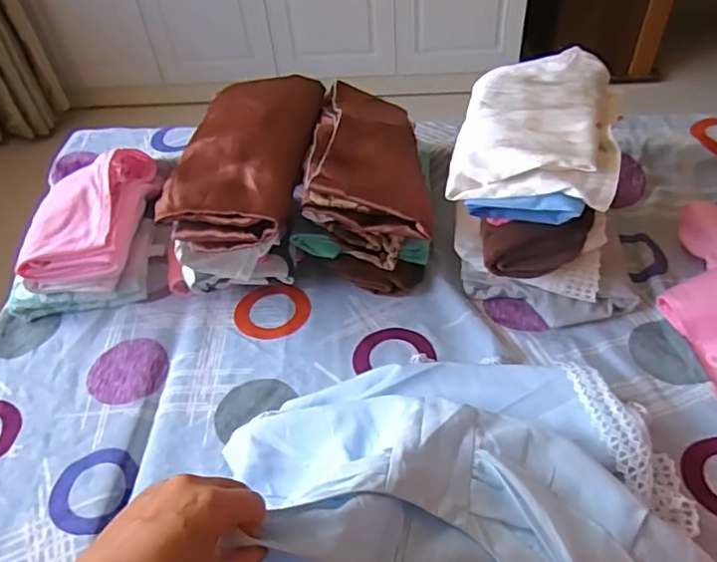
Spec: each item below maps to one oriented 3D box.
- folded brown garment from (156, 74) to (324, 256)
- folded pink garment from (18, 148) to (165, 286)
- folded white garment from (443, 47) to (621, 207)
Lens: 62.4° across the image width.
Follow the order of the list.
[{"bbox_3d":[-0.134,-0.168,0.736,0.156,0.062,0.295,6,48,11],"label":"folded brown garment"},{"bbox_3d":[-0.362,-0.108,0.813,0.122,0.079,0.263,-4,47,1],"label":"folded pink garment"},{"bbox_3d":[0.204,-0.180,0.670,0.167,0.053,0.222,10,49,14],"label":"folded white garment"}]

